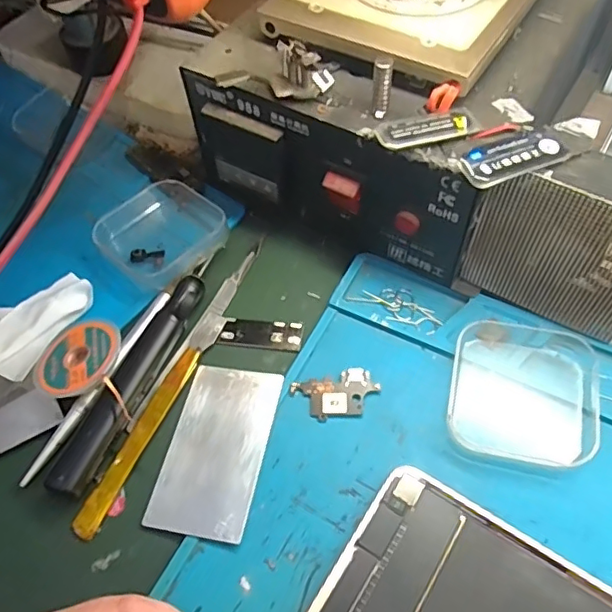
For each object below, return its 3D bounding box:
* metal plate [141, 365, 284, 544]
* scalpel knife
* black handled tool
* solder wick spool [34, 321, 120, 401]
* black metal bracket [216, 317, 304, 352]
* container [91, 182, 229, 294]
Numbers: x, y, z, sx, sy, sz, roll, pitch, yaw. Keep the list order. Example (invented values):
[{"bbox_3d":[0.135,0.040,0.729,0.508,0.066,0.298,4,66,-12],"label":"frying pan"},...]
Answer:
[{"bbox_3d":[-0.041,0.064,0.262,0.045,0.004,0.079,9,57,9],"label":"metal plate"},{"bbox_3d":[-0.063,0.032,0.285,0.013,0.004,0.170,19,59,15],"label":"scalpel knife"},{"bbox_3d":[-0.083,0.034,0.279,0.020,0.013,0.122,21,60,16],"label":"black handled tool"},{"bbox_3d":[-0.112,0.025,0.280,0.038,0.010,0.042,17,59,14],"label":"solder wick spool"},{"bbox_3d":[-0.024,0.015,0.298,0.043,0.004,0.017,3,56,5],"label":"black metal bracket"},{"bbox_3d":[-0.079,-0.044,0.326,0.061,0.017,0.066,33,64,22],"label":"container"}]

